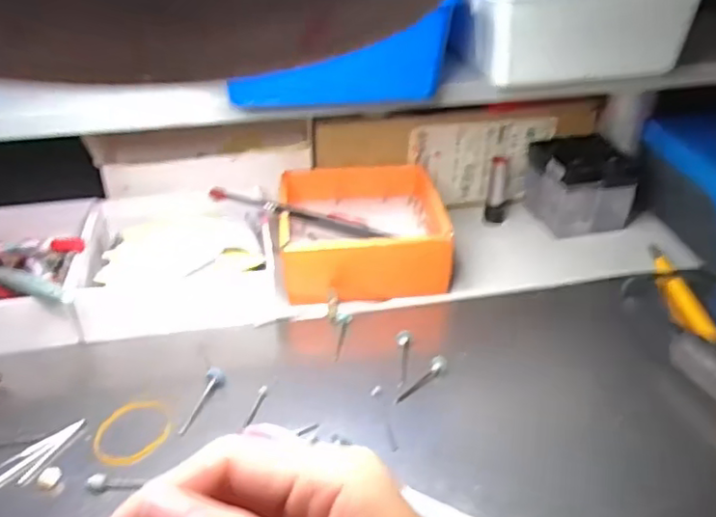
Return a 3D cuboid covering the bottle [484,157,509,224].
[{"bbox_3d":[0.120,-0.060,0.545,0.017,0.058,0.013,7,34,11],"label":"bottle"}]

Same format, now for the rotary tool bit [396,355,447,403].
[{"bbox_3d":[0.040,0.072,0.387,0.008,0.008,0.046,26,44,36],"label":"rotary tool bit"}]

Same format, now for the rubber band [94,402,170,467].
[{"bbox_3d":[-0.129,0.099,0.363,0.036,0.004,0.047,26,40,20],"label":"rubber band"}]

